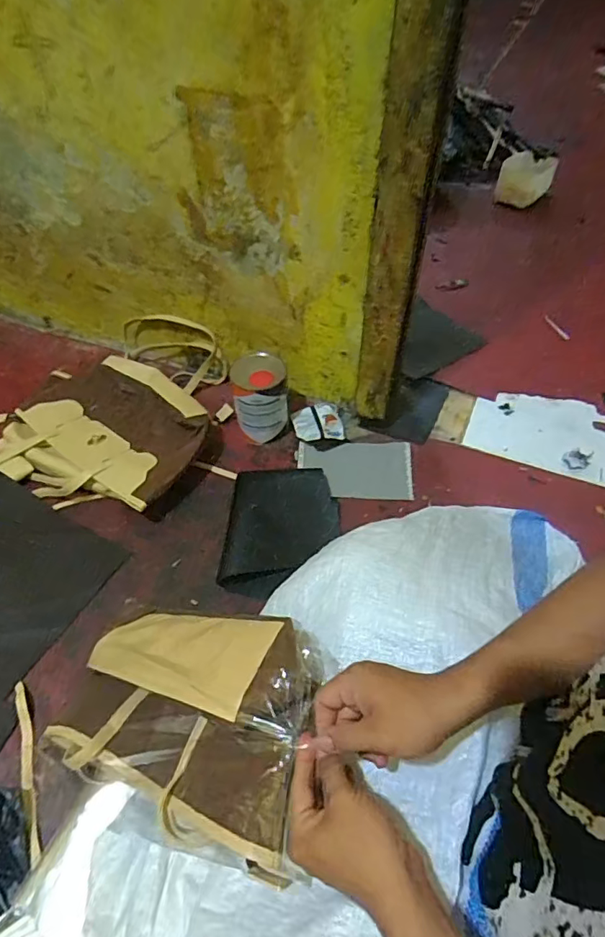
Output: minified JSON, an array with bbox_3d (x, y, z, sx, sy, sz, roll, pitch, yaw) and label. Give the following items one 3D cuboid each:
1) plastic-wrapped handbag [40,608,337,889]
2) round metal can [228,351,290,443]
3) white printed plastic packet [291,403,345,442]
[{"bbox_3d":[-0.135,0.256,0.538,0.352,0.071,0.215,-11,54,35],"label":"plastic-wrapped handbag"},{"bbox_3d":[-0.075,-0.127,0.913,0.091,0.133,0.088,0,51,0],"label":"round metal can"},{"bbox_3d":[0.028,-0.091,0.949,0.088,0.029,0.082,-11,51,-9],"label":"white printed plastic packet"}]

